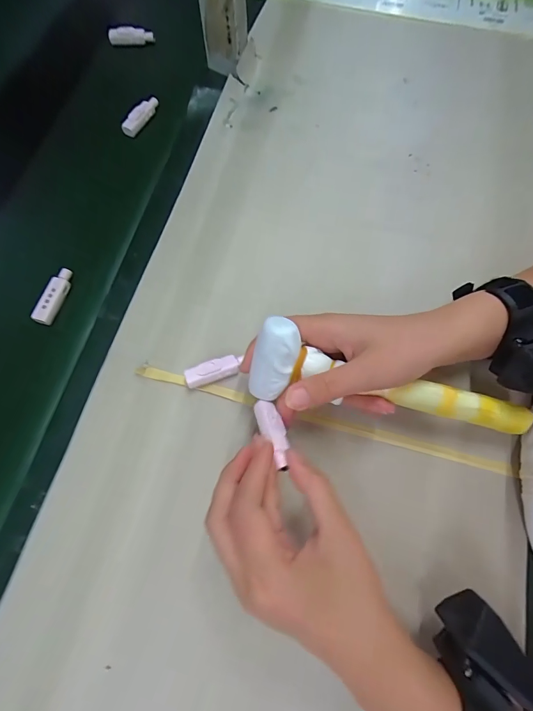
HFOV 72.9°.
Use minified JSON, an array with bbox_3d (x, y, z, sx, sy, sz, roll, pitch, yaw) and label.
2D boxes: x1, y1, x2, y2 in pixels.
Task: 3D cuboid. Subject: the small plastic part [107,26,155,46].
[{"bbox_3d":[-0.178,-0.422,0.475,0.058,0.017,0.016,-7,69,-3],"label":"small plastic part"}]

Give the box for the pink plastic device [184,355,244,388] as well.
[{"bbox_3d":[-0.045,0.014,0.317,0.049,0.014,0.019,-22,71,-9],"label":"pink plastic device"}]

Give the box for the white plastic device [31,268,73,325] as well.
[{"bbox_3d":[-0.203,-0.057,0.345,0.017,0.011,0.057,18,70,6],"label":"white plastic device"}]

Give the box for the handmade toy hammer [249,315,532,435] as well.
[{"bbox_3d":[0.095,0.026,0.266,0.210,0.045,0.046,14,72,-3],"label":"handmade toy hammer"}]

